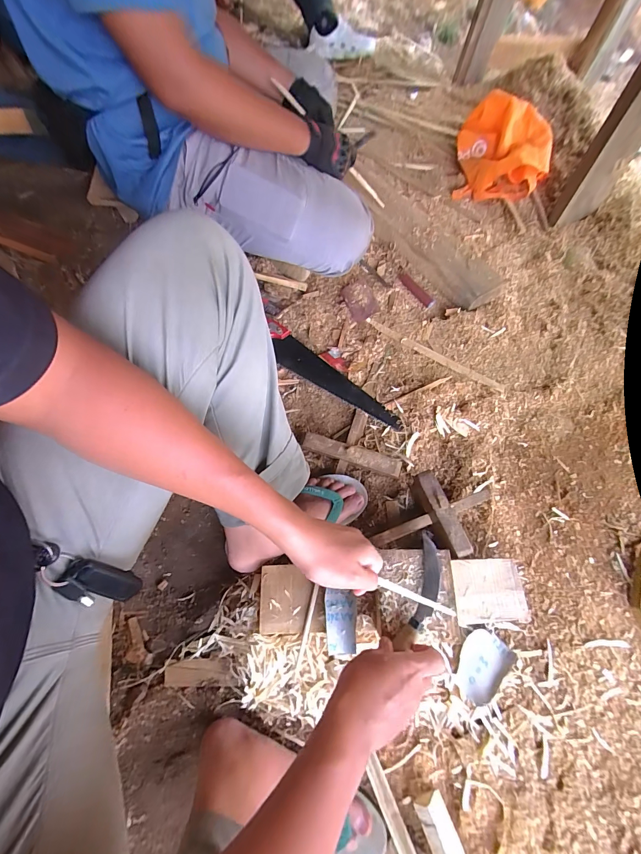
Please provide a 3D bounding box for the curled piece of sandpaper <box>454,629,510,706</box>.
[{"bbox_3d":[0.241,0.358,0.514,0.063,0.024,0.095,41,72,17],"label":"curled piece of sandpaper"}]

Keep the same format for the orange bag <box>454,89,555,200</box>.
[{"bbox_3d":[0.549,-0.827,1.008,0.248,0.164,0.213,6,66,3],"label":"orange bag"}]

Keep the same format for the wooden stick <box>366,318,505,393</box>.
[{"bbox_3d":[0.255,-0.167,0.776,0.337,0.008,0.028,32,69,13],"label":"wooden stick"}]

